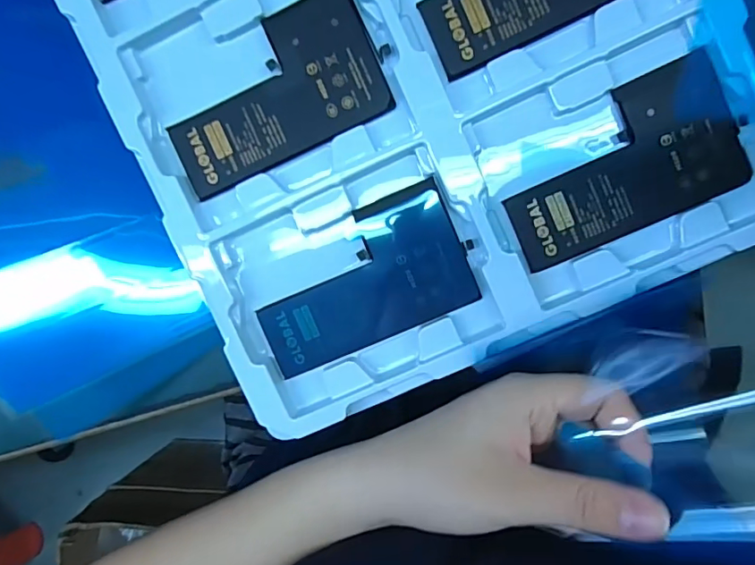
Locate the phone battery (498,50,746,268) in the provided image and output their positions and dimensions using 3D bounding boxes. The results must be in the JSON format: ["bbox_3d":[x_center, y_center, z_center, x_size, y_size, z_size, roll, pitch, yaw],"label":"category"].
[{"bbox_3d":[0.114,-0.056,0.238,0.109,0.005,0.063,-25,92,6],"label":"phone battery"}]

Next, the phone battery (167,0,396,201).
[{"bbox_3d":[-0.051,-0.091,0.248,0.108,0.008,0.064,-27,92,6],"label":"phone battery"}]

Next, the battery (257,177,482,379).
[{"bbox_3d":[-0.009,-0.001,0.254,0.108,0.007,0.064,-23,92,6],"label":"battery"}]

